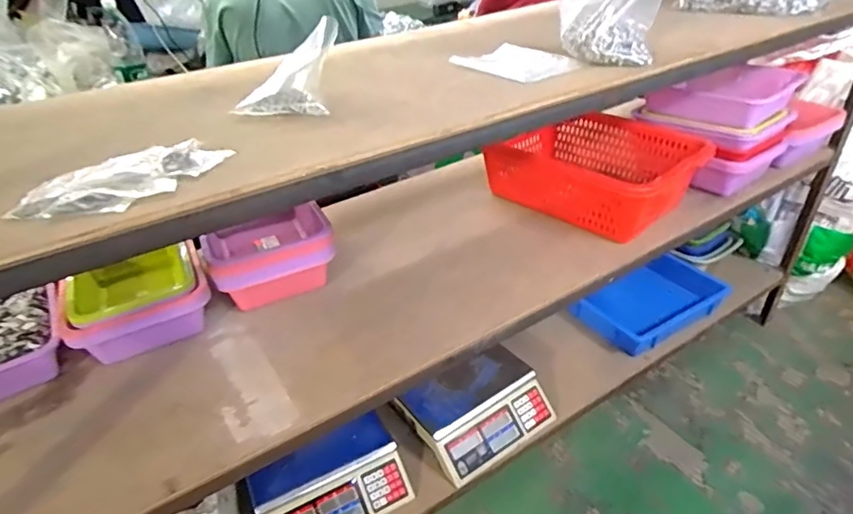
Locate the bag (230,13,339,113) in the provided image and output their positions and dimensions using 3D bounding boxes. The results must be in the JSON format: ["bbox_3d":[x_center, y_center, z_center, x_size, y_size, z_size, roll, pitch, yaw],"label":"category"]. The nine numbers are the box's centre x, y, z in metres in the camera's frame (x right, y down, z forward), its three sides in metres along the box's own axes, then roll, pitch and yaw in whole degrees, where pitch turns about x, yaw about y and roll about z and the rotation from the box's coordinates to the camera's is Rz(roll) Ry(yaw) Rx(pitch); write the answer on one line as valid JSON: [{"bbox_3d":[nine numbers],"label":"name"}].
[{"bbox_3d":[-0.201,-0.278,0.787,0.127,0.089,0.169,1,34,8],"label":"bag"}]

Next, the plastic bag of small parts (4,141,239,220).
[{"bbox_3d":[-0.321,-0.086,0.572,0.112,0.022,0.195,9,36,19],"label":"plastic bag of small parts"}]

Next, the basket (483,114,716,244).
[{"bbox_3d":[0.380,-0.210,1.232,0.306,0.136,0.448,-32,42,-34],"label":"basket"}]

